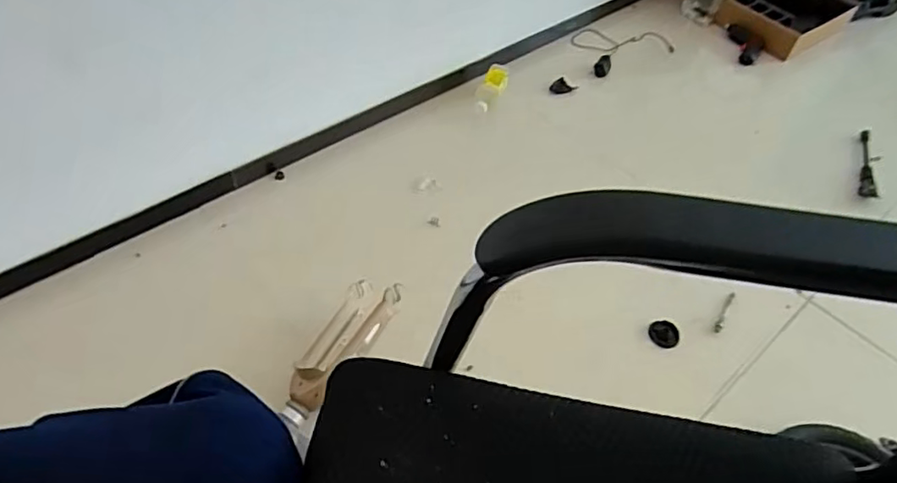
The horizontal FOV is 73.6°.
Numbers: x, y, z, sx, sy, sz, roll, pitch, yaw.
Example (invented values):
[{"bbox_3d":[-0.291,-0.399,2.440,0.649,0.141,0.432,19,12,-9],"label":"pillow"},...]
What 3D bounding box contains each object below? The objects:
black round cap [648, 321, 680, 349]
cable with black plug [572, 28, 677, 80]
[{"bbox_3d":[0.391,0.167,1.088,0.052,0.007,0.053,3,50,-3],"label":"black round cap"},{"bbox_3d":[0.481,-0.571,1.725,0.321,0.038,0.200,-28,57,-25],"label":"cable with black plug"}]

